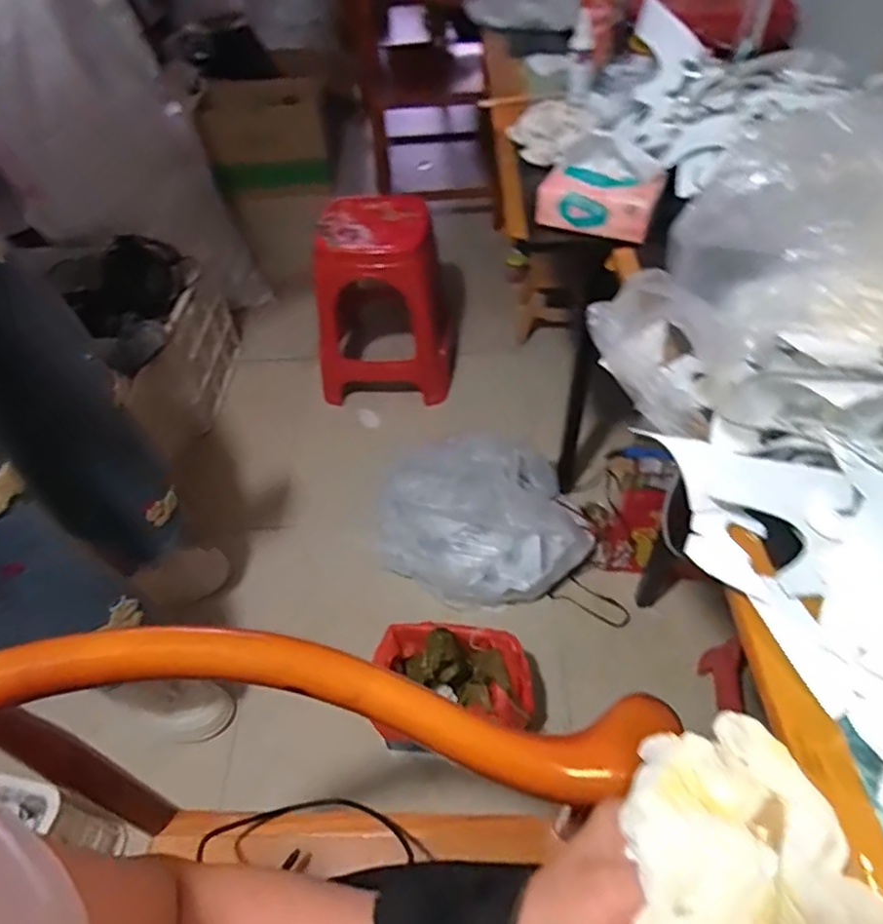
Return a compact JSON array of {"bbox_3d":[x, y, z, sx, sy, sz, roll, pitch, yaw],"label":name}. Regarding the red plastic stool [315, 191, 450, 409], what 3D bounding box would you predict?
[{"bbox_3d":[-0.162,-0.417,1.622,0.356,0.452,0.324,-2,49,2],"label":"red plastic stool"}]

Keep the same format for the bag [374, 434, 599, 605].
[{"bbox_3d":[0.077,0.112,1.260,0.396,0.175,0.319,-9,49,-4],"label":"bag"}]

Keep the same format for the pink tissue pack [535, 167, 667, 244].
[{"bbox_3d":[0.185,-0.309,0.729,0.138,0.060,0.053,10,51,13],"label":"pink tissue pack"}]

